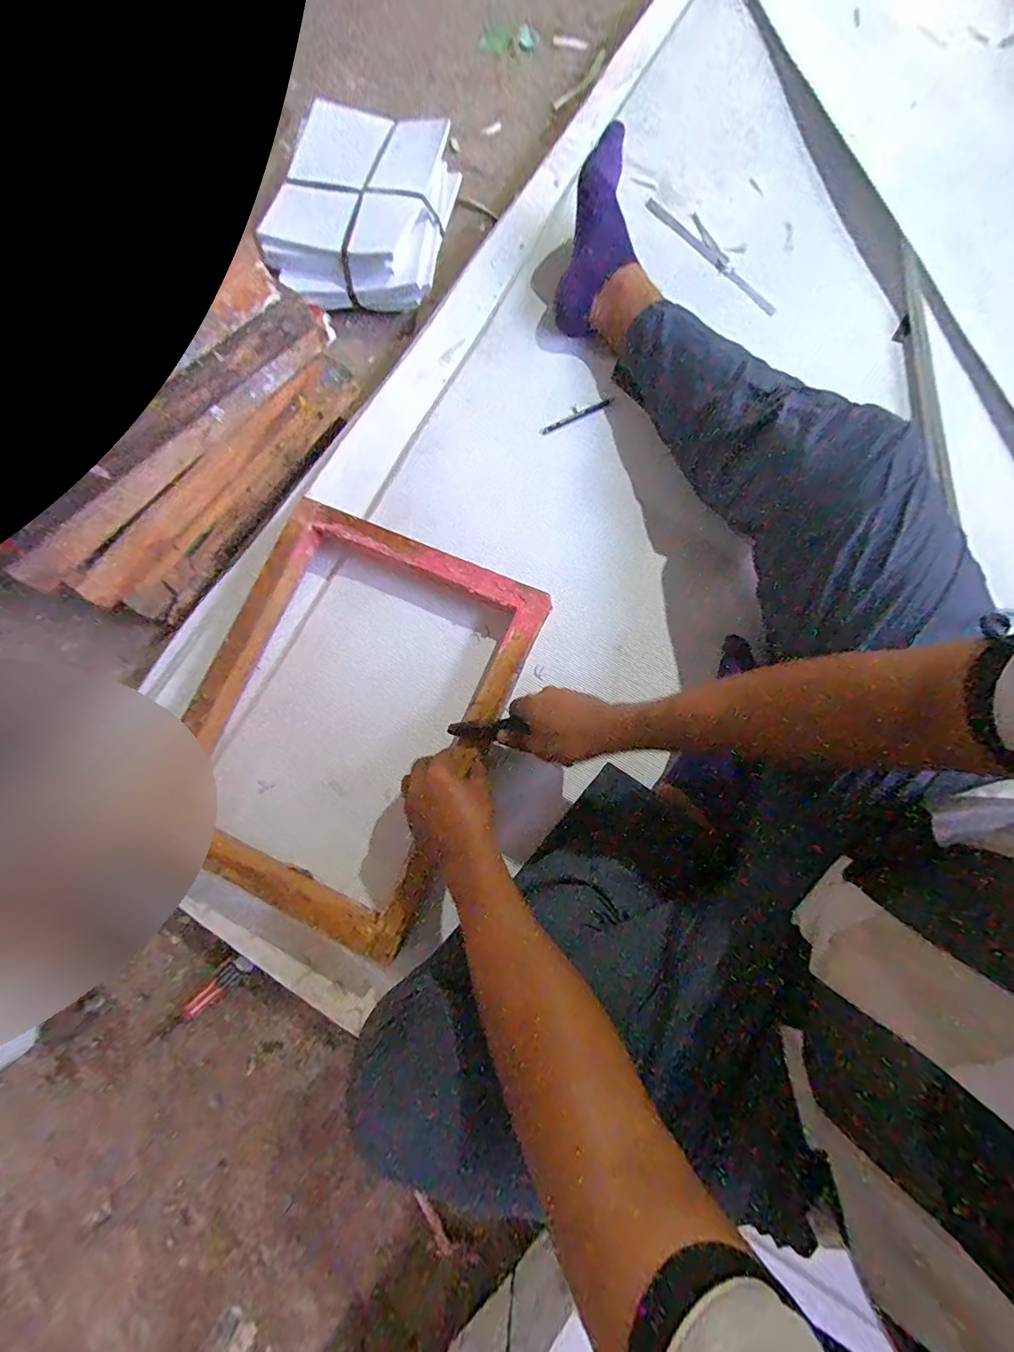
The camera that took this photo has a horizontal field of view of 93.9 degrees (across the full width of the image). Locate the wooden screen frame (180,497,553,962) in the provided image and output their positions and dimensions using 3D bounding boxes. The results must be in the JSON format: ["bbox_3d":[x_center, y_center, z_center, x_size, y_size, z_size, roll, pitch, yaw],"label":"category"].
[{"bbox_3d":[-0.200,0.039,0.568,0.359,0.058,0.460,24,80,6],"label":"wooden screen frame"}]

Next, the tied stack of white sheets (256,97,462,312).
[{"bbox_3d":[-0.237,-0.750,0.765,0.275,0.075,0.305,10,78,4],"label":"tied stack of white sheets"}]

